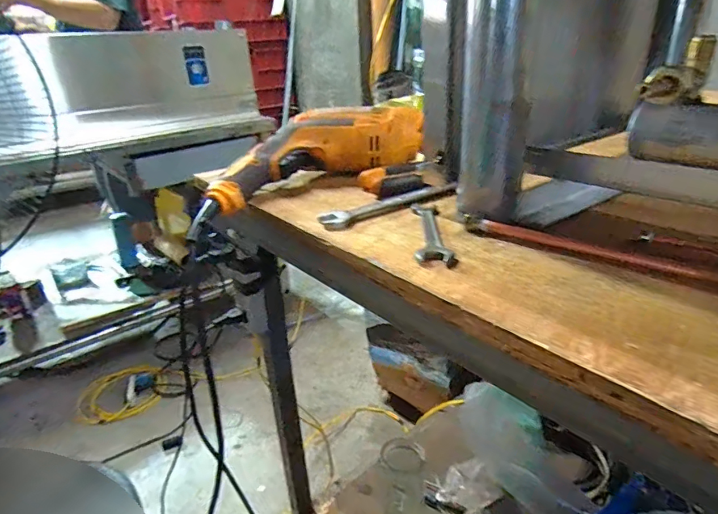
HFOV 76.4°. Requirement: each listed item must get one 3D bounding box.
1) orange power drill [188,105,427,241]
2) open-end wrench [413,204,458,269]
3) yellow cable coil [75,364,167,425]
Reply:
[{"bbox_3d":[-0.033,-0.103,0.477,0.234,0.072,0.187,-1,26,4],"label":"orange power drill"},{"bbox_3d":[0.056,-0.022,0.367,0.028,0.006,0.122,-2,26,2],"label":"open-end wrench"},{"bbox_3d":[-0.730,0.417,1.419,0.238,0.049,0.225,-3,25,1],"label":"yellow cable coil"}]

